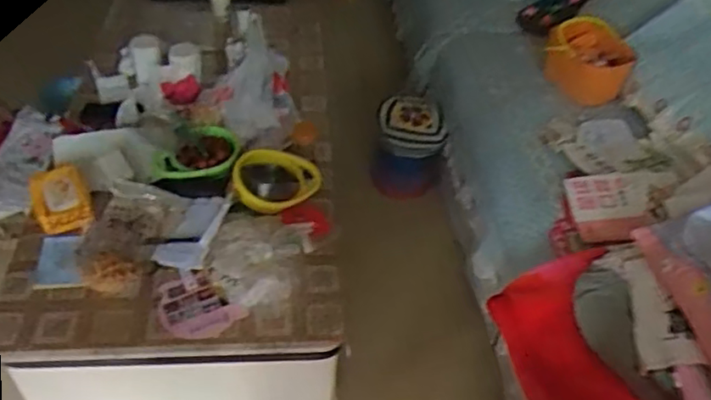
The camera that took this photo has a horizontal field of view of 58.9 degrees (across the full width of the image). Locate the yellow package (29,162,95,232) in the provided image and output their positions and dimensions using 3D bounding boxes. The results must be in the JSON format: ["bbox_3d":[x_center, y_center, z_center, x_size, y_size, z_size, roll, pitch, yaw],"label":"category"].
[{"bbox_3d":[-0.664,-0.006,1.412,0.120,0.047,0.195,-17,48,-21],"label":"yellow package"}]

